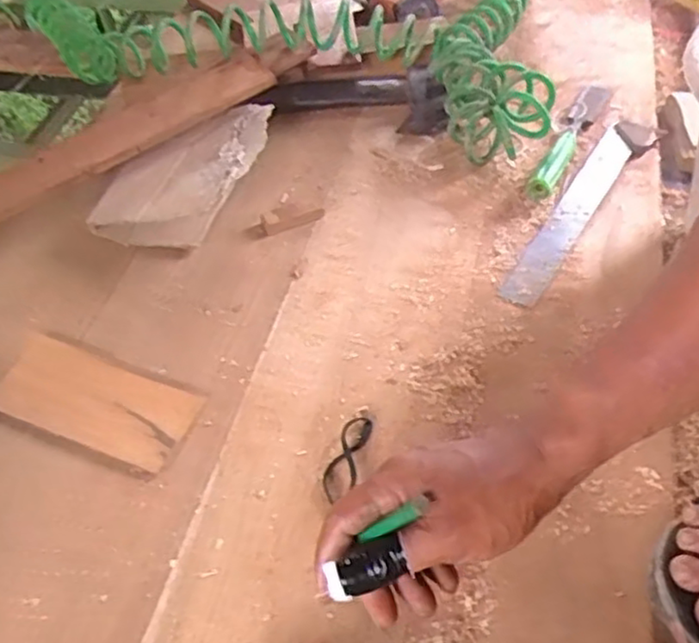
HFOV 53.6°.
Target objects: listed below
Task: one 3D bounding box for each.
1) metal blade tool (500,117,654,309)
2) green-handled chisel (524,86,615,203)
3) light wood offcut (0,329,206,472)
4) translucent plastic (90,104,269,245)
[{"bbox_3d":[0.239,-0.122,0.718,0.046,0.011,0.304,27,56,23],"label":"metal blade tool"},{"bbox_3d":[0.241,-0.212,0.767,0.041,0.021,0.226,24,54,21],"label":"green-handled chisel"},{"bbox_3d":[-0.218,0.065,0.587,0.175,0.011,0.076,16,52,15],"label":"light wood offcut"},{"bbox_3d":[-0.160,-0.157,0.733,0.132,0.060,0.216,21,53,19],"label":"translucent plastic"}]

